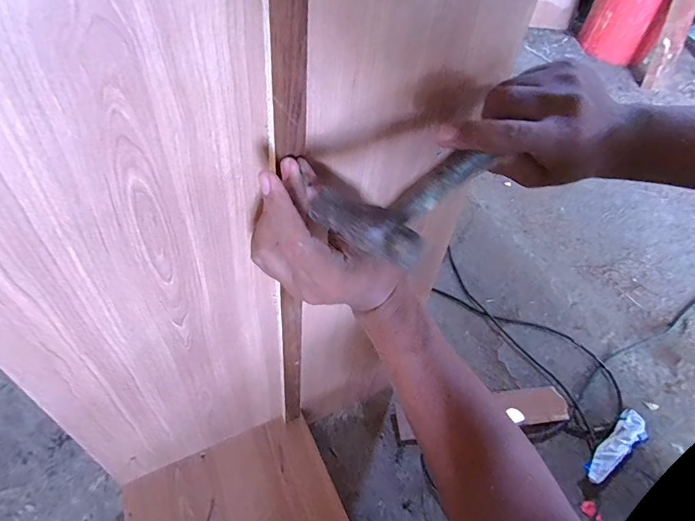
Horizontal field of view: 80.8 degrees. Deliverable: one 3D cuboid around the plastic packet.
[{"bbox_3d":[0.494,0.336,0.748,0.196,0.036,0.049,-25,54,-25],"label":"plastic packet"}]

